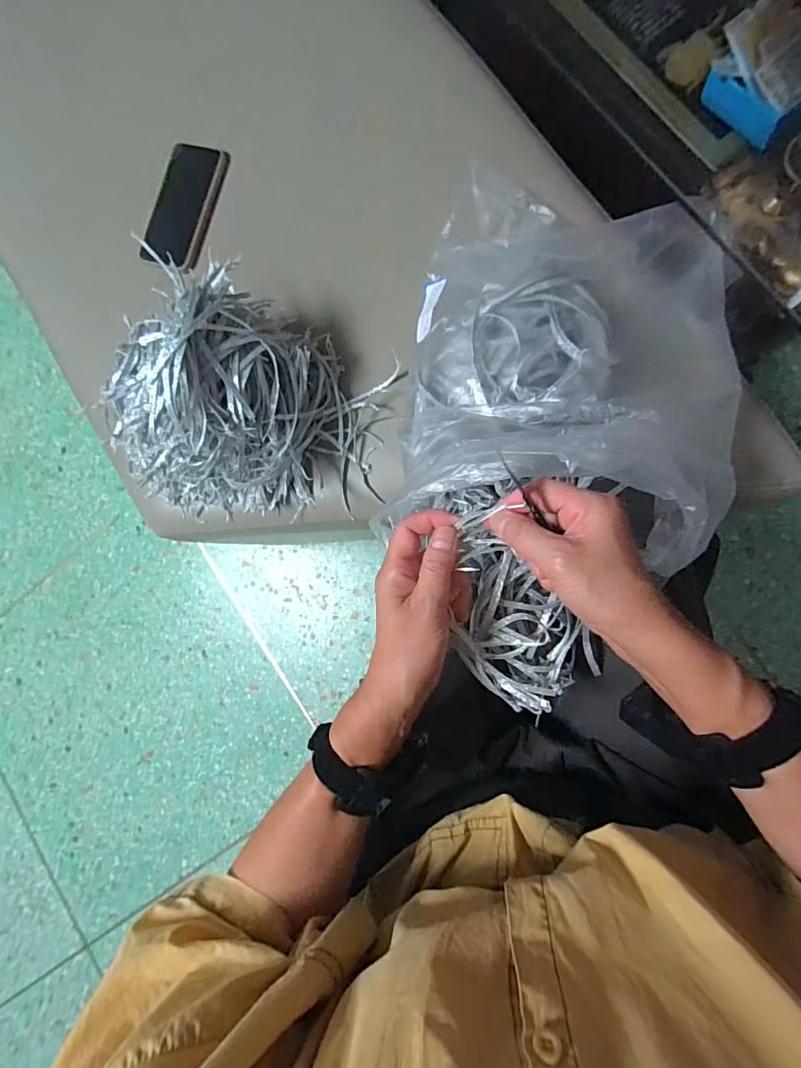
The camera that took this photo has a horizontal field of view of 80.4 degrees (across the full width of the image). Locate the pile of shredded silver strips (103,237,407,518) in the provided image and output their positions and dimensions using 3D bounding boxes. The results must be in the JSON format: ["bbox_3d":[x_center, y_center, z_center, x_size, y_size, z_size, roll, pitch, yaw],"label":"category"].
[{"bbox_3d":[-0.160,-0.127,0.487,0.246,0.160,0.207,8,89,12],"label":"pile of shredded silver strips"}]

